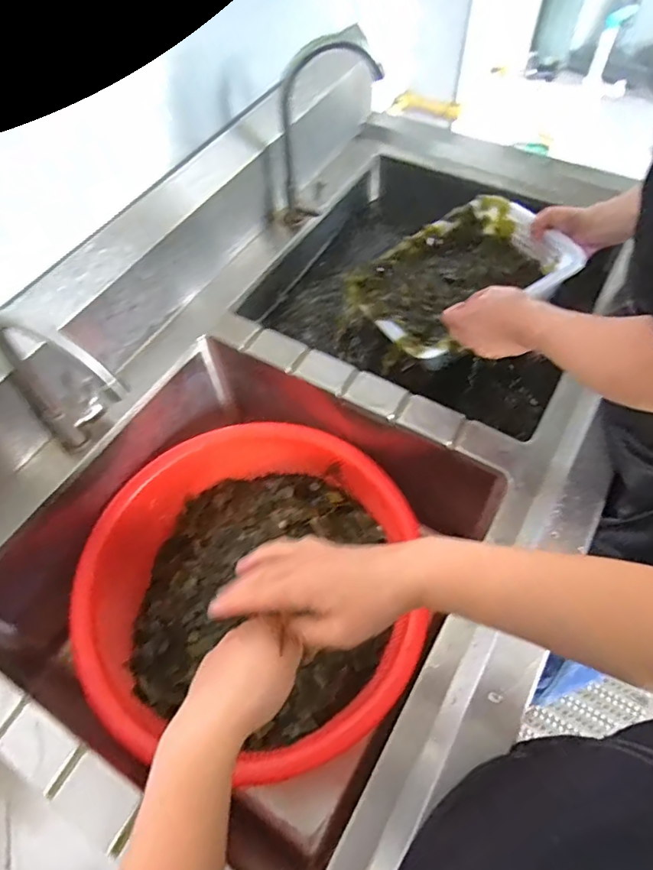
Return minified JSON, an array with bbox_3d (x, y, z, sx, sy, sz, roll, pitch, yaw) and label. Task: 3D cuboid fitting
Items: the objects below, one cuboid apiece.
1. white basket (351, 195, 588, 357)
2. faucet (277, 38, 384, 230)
[{"bbox_3d":[0.201,-0.249,0.811,0.298,0.074,0.213,-31,62,-17],"label":"white basket"},{"bbox_3d":[0.002,-0.445,0.827,0.148,0.283,0.038,11,59,8],"label":"faucet"}]

